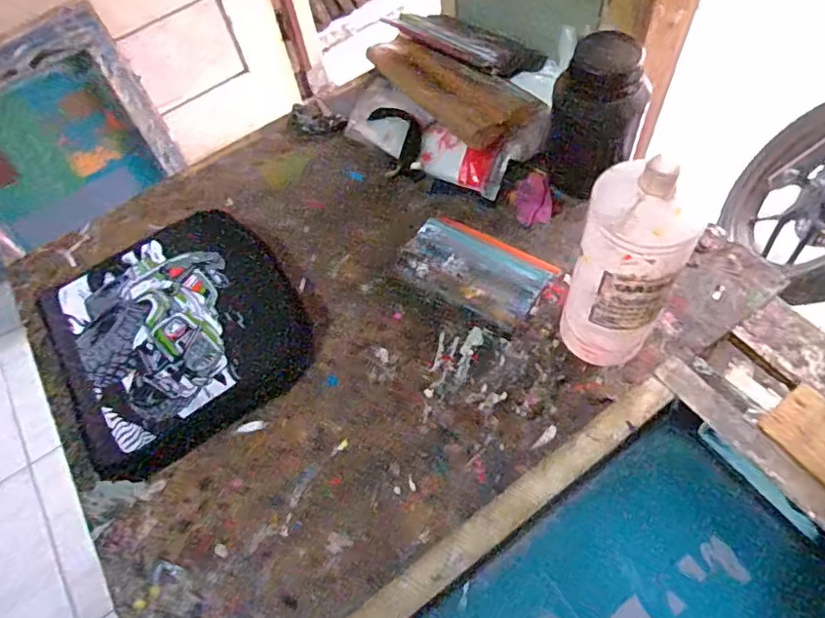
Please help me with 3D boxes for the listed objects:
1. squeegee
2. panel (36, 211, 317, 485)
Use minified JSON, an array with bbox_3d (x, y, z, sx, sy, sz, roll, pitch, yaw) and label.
[{"bbox_3d":[0.065,-0.041,0.620,0.157,0.033,0.087,29,68,16],"label":"squeegee"},{"bbox_3d":[-0.257,0.019,0.611,0.252,0.035,0.265,-37,68,-15],"label":"panel"}]

